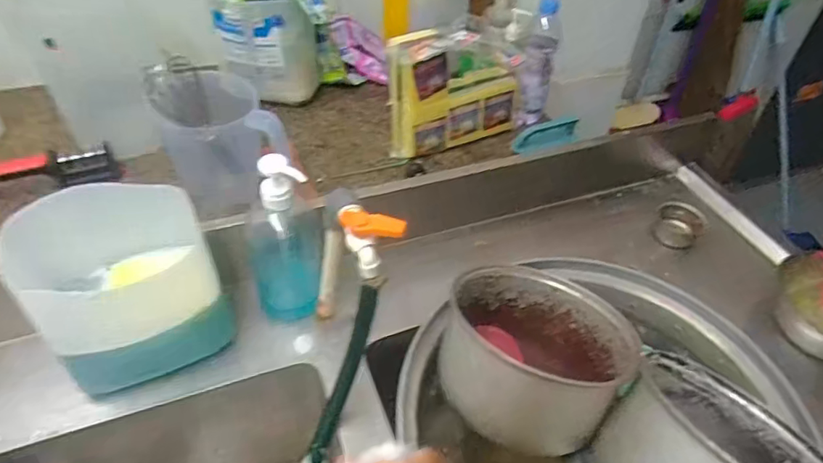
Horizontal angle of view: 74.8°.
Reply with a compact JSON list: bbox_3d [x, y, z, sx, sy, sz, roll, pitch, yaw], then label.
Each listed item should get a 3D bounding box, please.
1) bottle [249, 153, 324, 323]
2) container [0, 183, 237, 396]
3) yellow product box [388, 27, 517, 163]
[{"bbox_3d":[-0.160,0.017,0.672,0.081,0.236,0.076,-14,47,-18],"label":"bottle"},{"bbox_3d":[-0.329,0.070,0.634,0.186,0.197,0.130,-20,50,-23],"label":"container"},{"bbox_3d":[0.080,-0.252,0.952,0.239,0.219,0.083,-17,48,-20],"label":"yellow product box"}]

